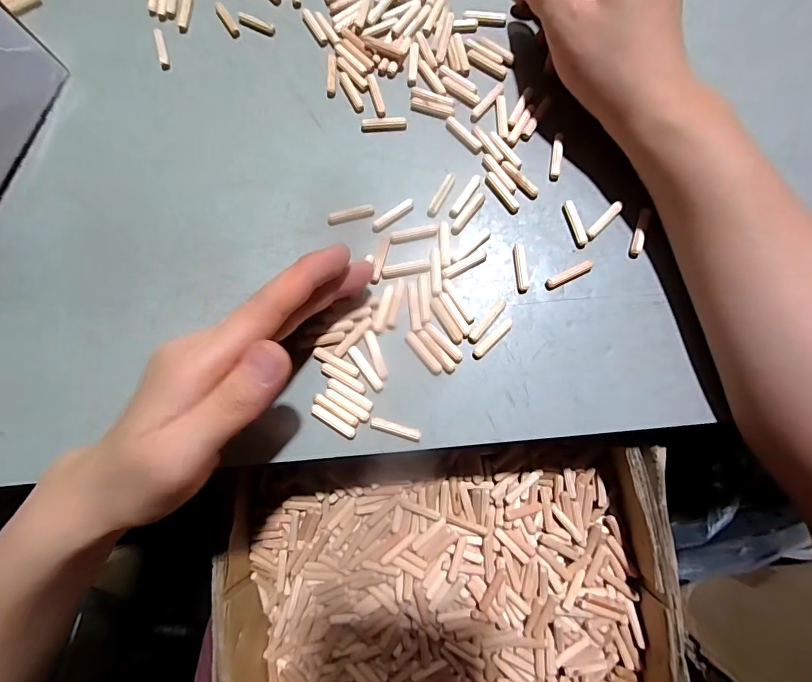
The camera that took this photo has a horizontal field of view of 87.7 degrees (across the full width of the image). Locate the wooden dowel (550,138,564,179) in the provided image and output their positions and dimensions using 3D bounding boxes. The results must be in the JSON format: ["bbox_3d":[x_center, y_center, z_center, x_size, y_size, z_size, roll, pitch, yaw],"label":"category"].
[{"bbox_3d":[0.094,-0.114,0.263,0.006,0.004,0.025,9,82,3],"label":"wooden dowel"}]

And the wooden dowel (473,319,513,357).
[{"bbox_3d":[0.051,-0.002,0.246,0.029,0.004,0.006,-42,82,-4],"label":"wooden dowel"}]

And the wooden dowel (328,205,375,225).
[{"bbox_3d":[-0.034,-0.079,0.264,0.029,0.007,0.006,-13,81,0],"label":"wooden dowel"}]

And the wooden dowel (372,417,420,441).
[{"bbox_3d":[-0.006,0.050,0.240,0.029,0.004,0.006,16,82,4],"label":"wooden dowel"}]

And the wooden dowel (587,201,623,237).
[{"bbox_3d":[0.119,-0.073,0.254,0.006,0.004,0.027,44,85,7],"label":"wooden dowel"}]

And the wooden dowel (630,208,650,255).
[{"bbox_3d":[0.139,-0.065,0.251,0.006,0.005,0.027,12,82,4],"label":"wooden dowel"}]

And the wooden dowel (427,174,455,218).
[{"bbox_3d":[0.022,-0.091,0.263,0.006,0.004,0.030,28,83,6],"label":"wooden dowel"}]

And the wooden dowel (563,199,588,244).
[{"bbox_3d":[0.103,-0.072,0.257,0.006,0.004,0.028,-16,81,0],"label":"wooden dowel"}]

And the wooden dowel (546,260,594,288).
[{"bbox_3d":[0.097,-0.040,0.251,0.030,0.004,0.006,-26,81,-2],"label":"wooden dowel"}]

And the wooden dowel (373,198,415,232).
[{"bbox_3d":[-0.007,-0.078,0.262,0.030,0.005,0.006,-36,82,-3],"label":"wooden dowel"}]

